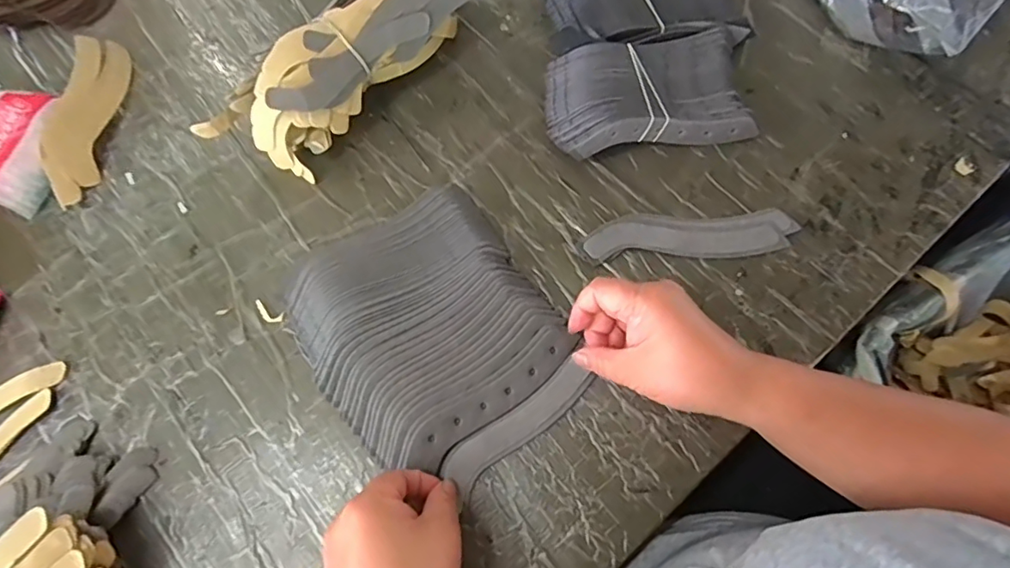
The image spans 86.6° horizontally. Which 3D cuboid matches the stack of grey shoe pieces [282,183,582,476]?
[{"bbox_3d":[-0.062,0.023,0.402,0.169,0.027,0.184,-33,73,-10],"label":"stack of grey shoe pieces"}]

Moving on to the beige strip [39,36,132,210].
[{"bbox_3d":[-0.377,-0.150,0.480,0.044,0.011,0.164,14,66,-35],"label":"beige strip"}]

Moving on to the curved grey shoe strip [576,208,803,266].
[{"bbox_3d":[0.147,-0.039,0.434,0.168,0.009,0.040,-3,76,1],"label":"curved grey shoe strip"}]

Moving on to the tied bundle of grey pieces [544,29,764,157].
[{"bbox_3d":[0.123,-0.164,0.466,0.176,0.040,0.102,-9,70,-2],"label":"tied bundle of grey pieces"}]

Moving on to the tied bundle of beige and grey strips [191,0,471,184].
[{"bbox_3d":[-0.135,-0.190,0.464,0.077,0.076,0.254,42,76,15],"label":"tied bundle of beige and grey strips"}]

